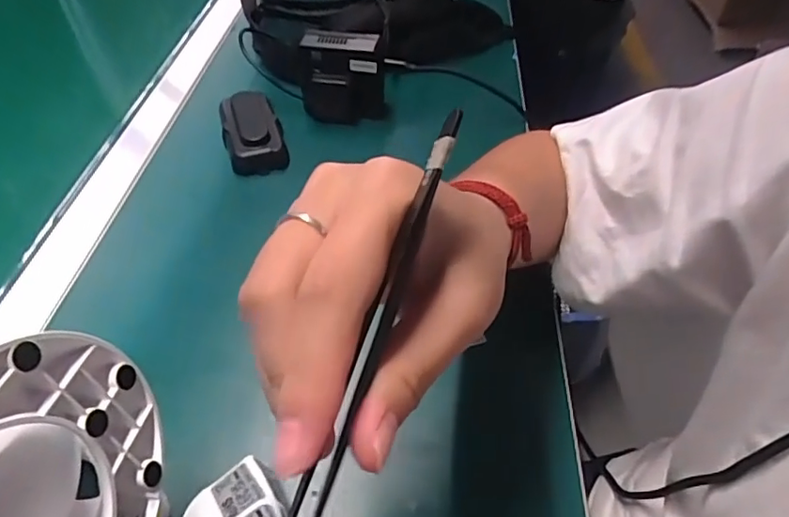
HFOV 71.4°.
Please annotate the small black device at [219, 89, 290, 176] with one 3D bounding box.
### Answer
[{"bbox_3d":[-0.133,-0.120,0.513,0.051,0.027,0.099,-14,49,-12],"label":"small black device"}]

